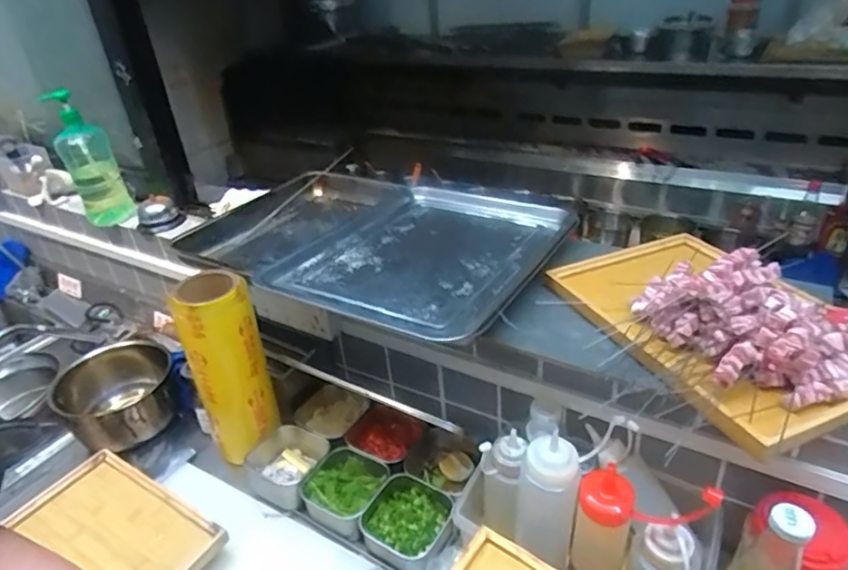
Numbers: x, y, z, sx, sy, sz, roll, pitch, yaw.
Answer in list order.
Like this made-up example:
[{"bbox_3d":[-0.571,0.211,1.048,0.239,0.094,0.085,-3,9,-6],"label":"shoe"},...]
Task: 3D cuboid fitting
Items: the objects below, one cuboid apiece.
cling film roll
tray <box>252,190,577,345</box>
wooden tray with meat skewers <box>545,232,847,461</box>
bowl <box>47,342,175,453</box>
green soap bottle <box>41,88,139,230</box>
[{"bbox_3d":[-0.287,0.130,0.842,0.102,0.305,0.078,-14,32,-15],"label":"cling film roll"},{"bbox_3d":[-0.011,-0.060,0.866,0.395,0.048,0.407,11,35,25],"label":"tray"},{"bbox_3d":[0.340,0.011,0.671,0.228,0.098,0.358,-15,33,-15],"label":"wooden tray with meat skewers"},{"bbox_3d":[-0.514,0.193,0.954,0.175,0.120,0.175,-4,31,2],"label":"bowl"},{"bbox_3d":[-0.684,-0.260,1.146,0.091,0.256,0.096,-21,34,-24],"label":"green soap bottle"}]

